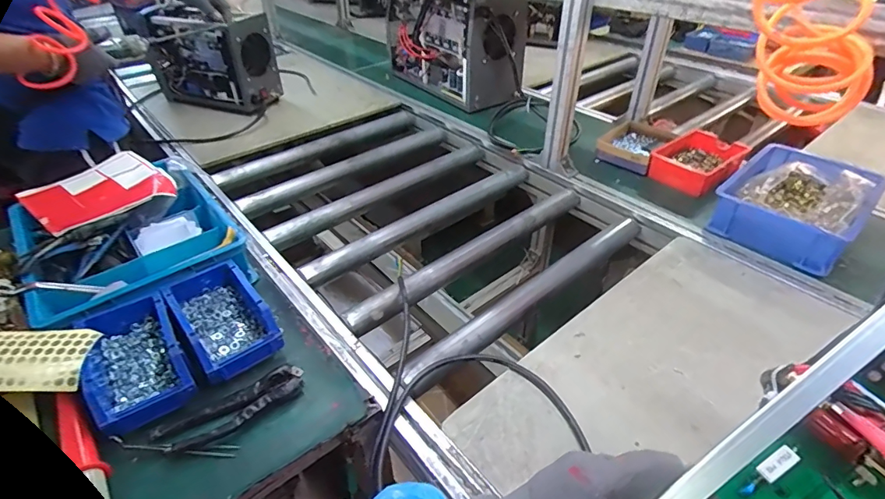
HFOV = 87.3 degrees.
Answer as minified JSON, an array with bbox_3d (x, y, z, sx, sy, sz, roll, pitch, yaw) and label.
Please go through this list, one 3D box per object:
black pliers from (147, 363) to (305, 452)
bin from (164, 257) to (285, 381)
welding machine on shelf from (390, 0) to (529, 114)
[{"bbox_3d":[-0.250,0.192,0.559,0.168,0.016,0.050,-23,45,-28],"label":"black pliers"},{"bbox_3d":[-0.301,0.092,0.639,0.106,0.054,0.169,-26,46,-30],"label":"bin"},{"bbox_3d":[0.034,-0.652,1.456,0.198,0.338,0.551,-24,45,-28],"label":"welding machine on shelf"}]

